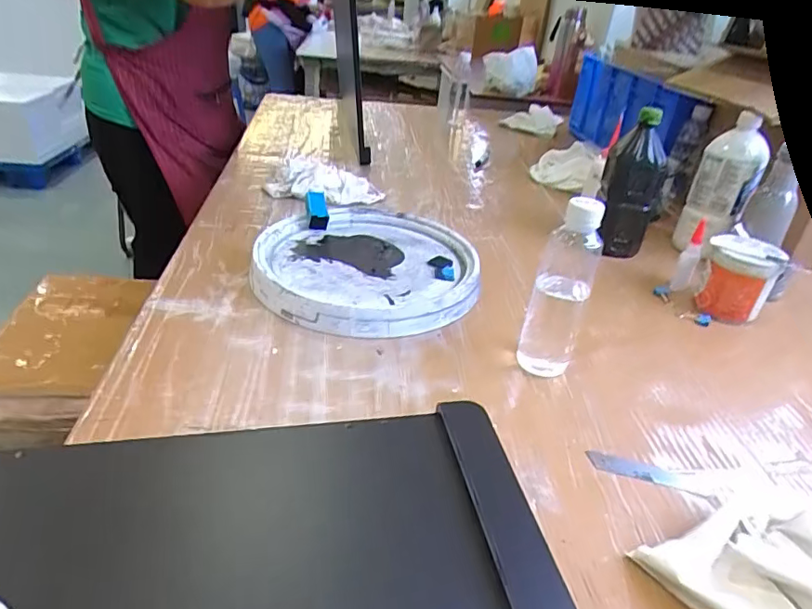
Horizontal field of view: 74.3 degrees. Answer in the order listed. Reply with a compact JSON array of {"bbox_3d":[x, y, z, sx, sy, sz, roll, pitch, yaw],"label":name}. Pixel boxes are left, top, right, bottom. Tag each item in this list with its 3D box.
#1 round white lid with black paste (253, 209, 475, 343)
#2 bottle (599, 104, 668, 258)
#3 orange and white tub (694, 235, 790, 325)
[{"bbox_3d":[-0.051,-0.059,0.715,0.275,0.037,0.297,5,32,-3],"label":"round white lid with black paste"},{"bbox_3d":[0.334,-0.173,0.794,0.082,0.196,0.075,14,32,12],"label":"bottle"},{"bbox_3d":[0.432,-0.033,0.704,0.087,0.101,0.084,26,37,29],"label":"orange and white tub"}]

